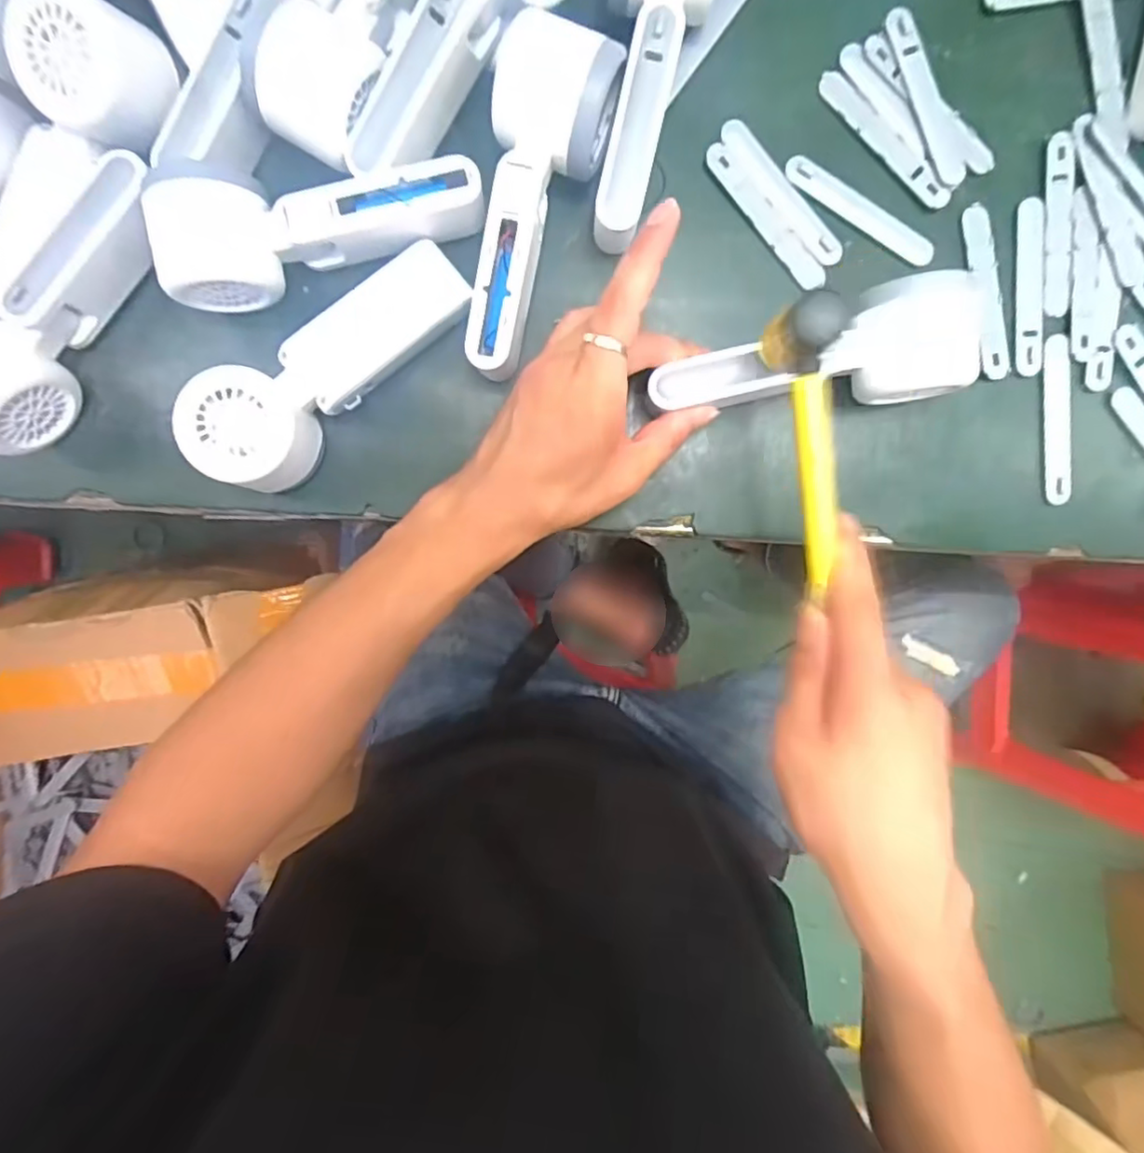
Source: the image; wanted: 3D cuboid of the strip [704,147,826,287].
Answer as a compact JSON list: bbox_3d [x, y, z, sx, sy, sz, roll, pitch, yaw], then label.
[{"bbox_3d":[0.107,-0.197,0.339,0.015,0.005,0.092,-42,94,3],"label":"strip"}]

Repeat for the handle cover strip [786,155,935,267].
[{"bbox_3d":[0.161,-0.203,0.341,0.093,0.004,0.017,33,95,-3],"label":"handle cover strip"}]

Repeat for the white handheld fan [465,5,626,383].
[{"bbox_3d":[-0.025,-0.184,0.311,0.061,0.042,0.163,16,95,-2],"label":"white handheld fan"}]

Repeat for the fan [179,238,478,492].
[{"bbox_3d":[-0.128,-0.110,0.333,0.166,0.045,0.064,-44,94,-10],"label":"fan"}]

